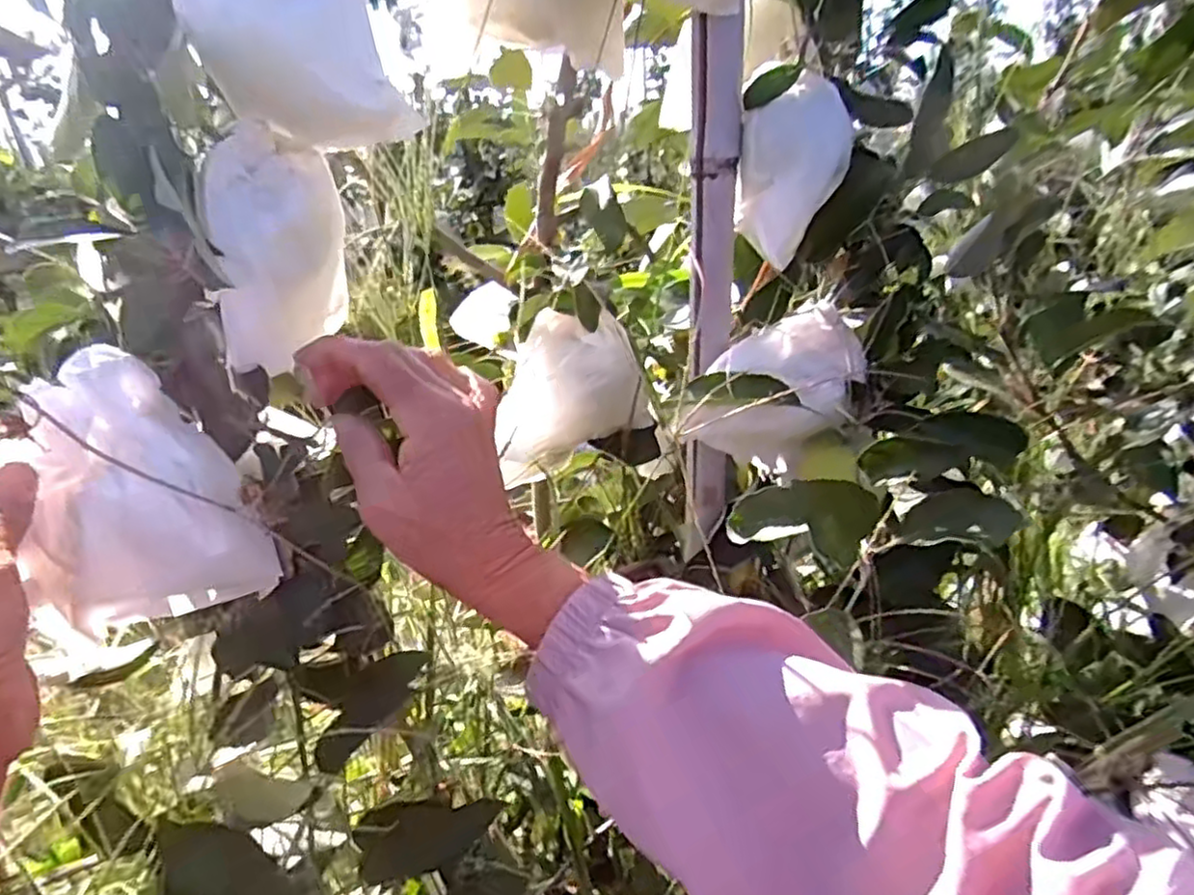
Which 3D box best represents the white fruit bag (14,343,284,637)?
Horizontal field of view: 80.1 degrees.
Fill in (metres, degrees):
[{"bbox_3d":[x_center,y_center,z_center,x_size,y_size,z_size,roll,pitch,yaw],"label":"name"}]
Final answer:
[{"bbox_3d":[-0.214,0.027,0.332,0.092,0.136,0.048,-19,30,-31],"label":"white fruit bag"}]

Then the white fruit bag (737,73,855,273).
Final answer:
[{"bbox_3d":[0.117,-0.168,0.432,0.058,0.091,0.052,-15,29,-25],"label":"white fruit bag"}]

